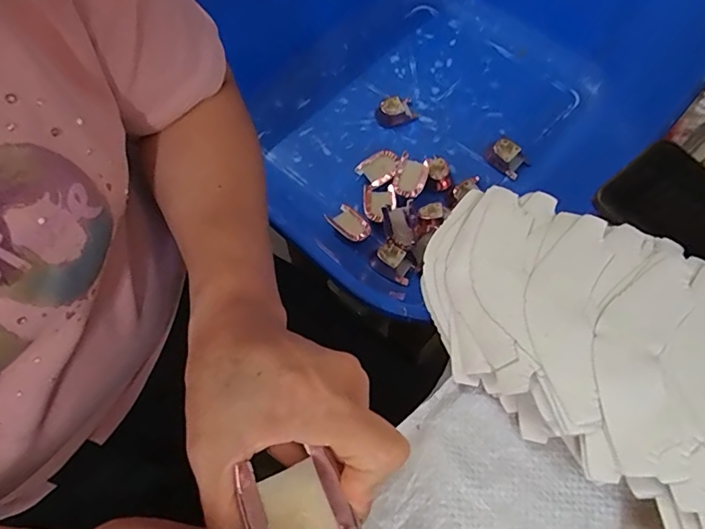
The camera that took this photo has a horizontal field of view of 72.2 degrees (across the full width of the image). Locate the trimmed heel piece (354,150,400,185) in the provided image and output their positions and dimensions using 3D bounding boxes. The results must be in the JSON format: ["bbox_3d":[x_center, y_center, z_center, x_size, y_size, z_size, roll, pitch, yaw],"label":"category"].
[{"bbox_3d":[0.035,-0.126,0.626,0.049,0.015,0.040,-44,73,2],"label":"trimmed heel piece"}]

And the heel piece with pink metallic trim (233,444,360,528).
[{"bbox_3d":[-0.020,0.098,0.185,0.037,0.010,0.052,-23,68,-11],"label":"heel piece with pink metallic trim"}]

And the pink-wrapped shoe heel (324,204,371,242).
[{"bbox_3d":[-0.003,-0.048,0.582,0.054,0.015,0.036,42,71,16],"label":"pink-wrapped shoe heel"}]

